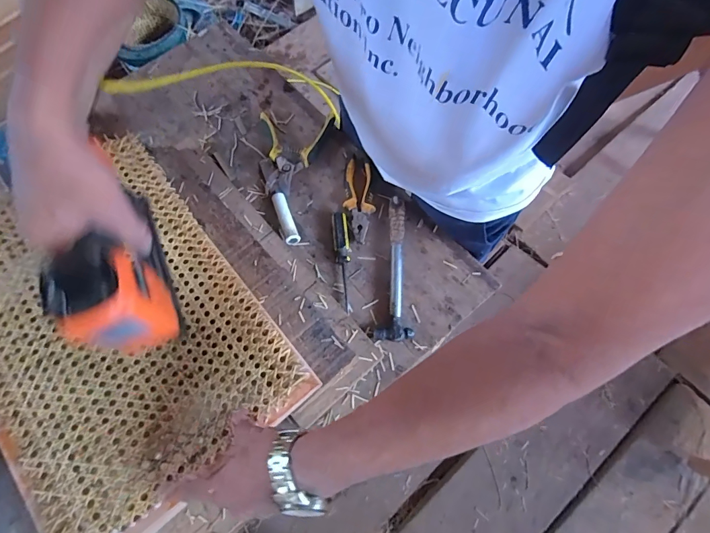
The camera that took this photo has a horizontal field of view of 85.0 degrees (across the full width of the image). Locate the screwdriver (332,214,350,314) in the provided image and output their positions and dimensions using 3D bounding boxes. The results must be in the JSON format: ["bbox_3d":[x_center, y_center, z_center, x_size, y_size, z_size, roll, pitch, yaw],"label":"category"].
[{"bbox_3d":[-0.019,-0.011,0.621,0.025,0.021,0.163,-6,69,0],"label":"screwdriver"}]

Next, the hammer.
[{"bbox_3d":[0.062,0.000,0.611,0.053,0.032,0.229,2,69,3],"label":"hammer"}]

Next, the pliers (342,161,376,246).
[{"bbox_3d":[0.007,-0.110,0.653,0.048,0.026,0.143,-6,69,0],"label":"pliers"}]

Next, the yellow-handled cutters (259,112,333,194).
[{"bbox_3d":[-0.114,-0.204,0.693,0.129,0.024,0.167,2,69,4],"label":"yellow-handled cutters"}]

